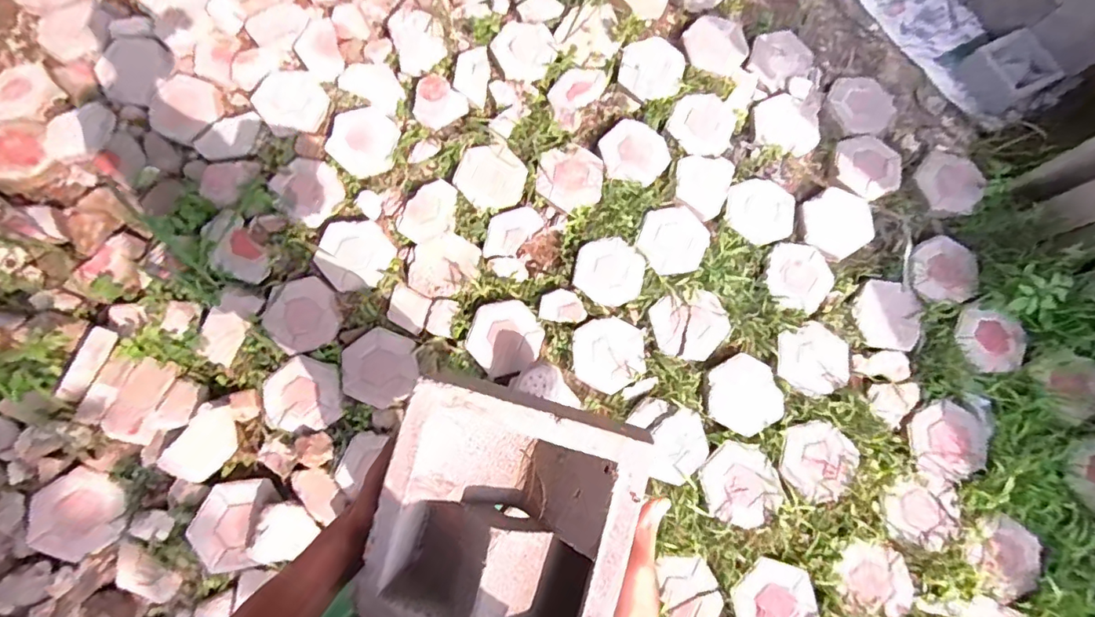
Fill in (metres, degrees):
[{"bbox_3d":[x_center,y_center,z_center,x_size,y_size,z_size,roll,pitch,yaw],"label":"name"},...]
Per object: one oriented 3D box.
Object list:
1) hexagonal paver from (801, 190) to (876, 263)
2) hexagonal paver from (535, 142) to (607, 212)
[{"bbox_3d":[0.876,-0.261,1.571,0.208,0.034,0.197,-38,80,-12],"label":"hexagonal paver"},{"bbox_3d":[0.073,-0.400,1.587,0.206,0.029,0.193,36,78,7],"label":"hexagonal paver"}]

